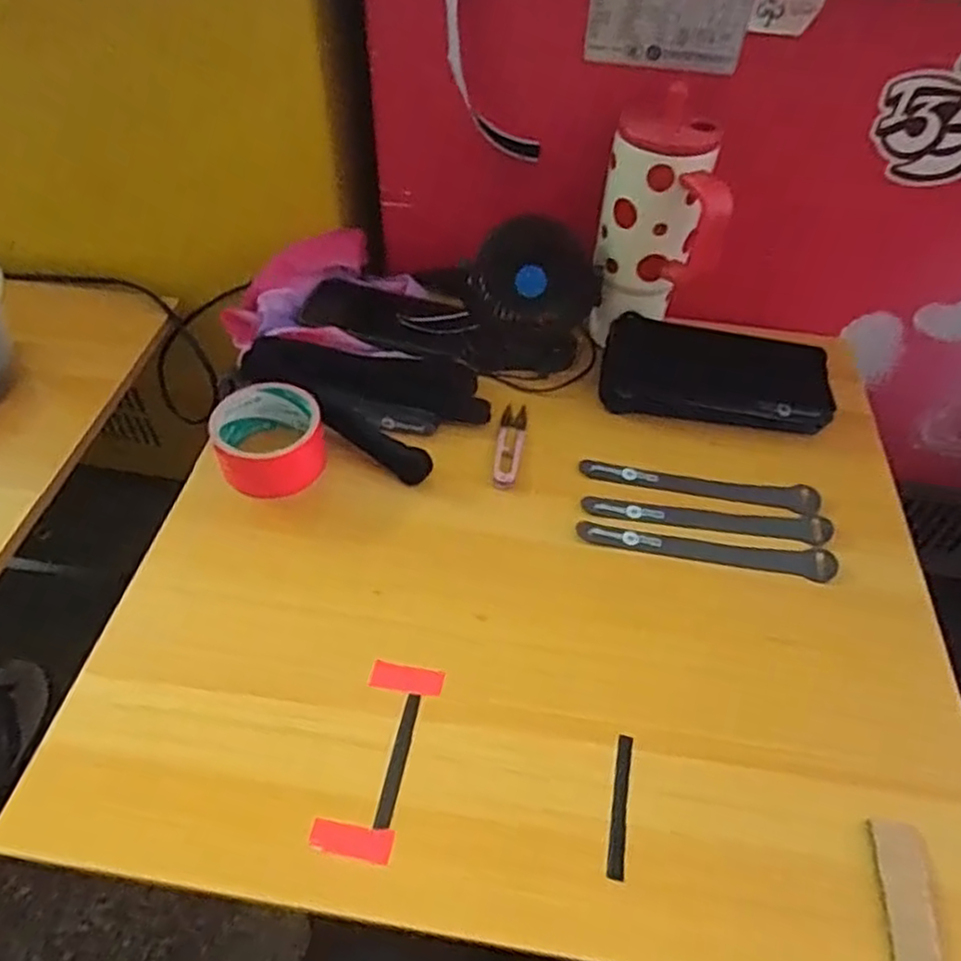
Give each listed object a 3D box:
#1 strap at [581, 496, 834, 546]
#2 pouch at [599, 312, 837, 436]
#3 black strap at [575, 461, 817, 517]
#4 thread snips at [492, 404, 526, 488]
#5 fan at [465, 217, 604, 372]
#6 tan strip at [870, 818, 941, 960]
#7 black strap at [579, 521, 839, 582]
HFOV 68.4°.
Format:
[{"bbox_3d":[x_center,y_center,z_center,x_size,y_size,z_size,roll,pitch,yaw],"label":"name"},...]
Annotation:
[{"bbox_3d":[0.183,0.030,0.575,0.194,0.007,0.026,7,42,6],"label":"strap"},{"bbox_3d":[0.217,-0.098,0.656,0.201,0.050,0.090,10,50,5],"label":"pouch"},{"bbox_3d":[0.183,0.005,0.597,0.194,0.005,0.025,7,54,7],"label":"black strap"},{"bbox_3d":[0.026,-0.032,0.620,0.022,0.007,0.101,9,50,5],"label":"thread snips"},{"bbox_3d":[0.046,-0.170,0.653,0.120,0.124,0.064,12,50,7],"label":"fan"},{"bbox_3d":[0.242,0.238,0.398,0.029,0.004,0.084,10,50,5],"label":"tan strip"},{"bbox_3d":[0.175,0.053,0.551,0.195,0.008,0.024,8,50,4],"label":"black strap"}]

